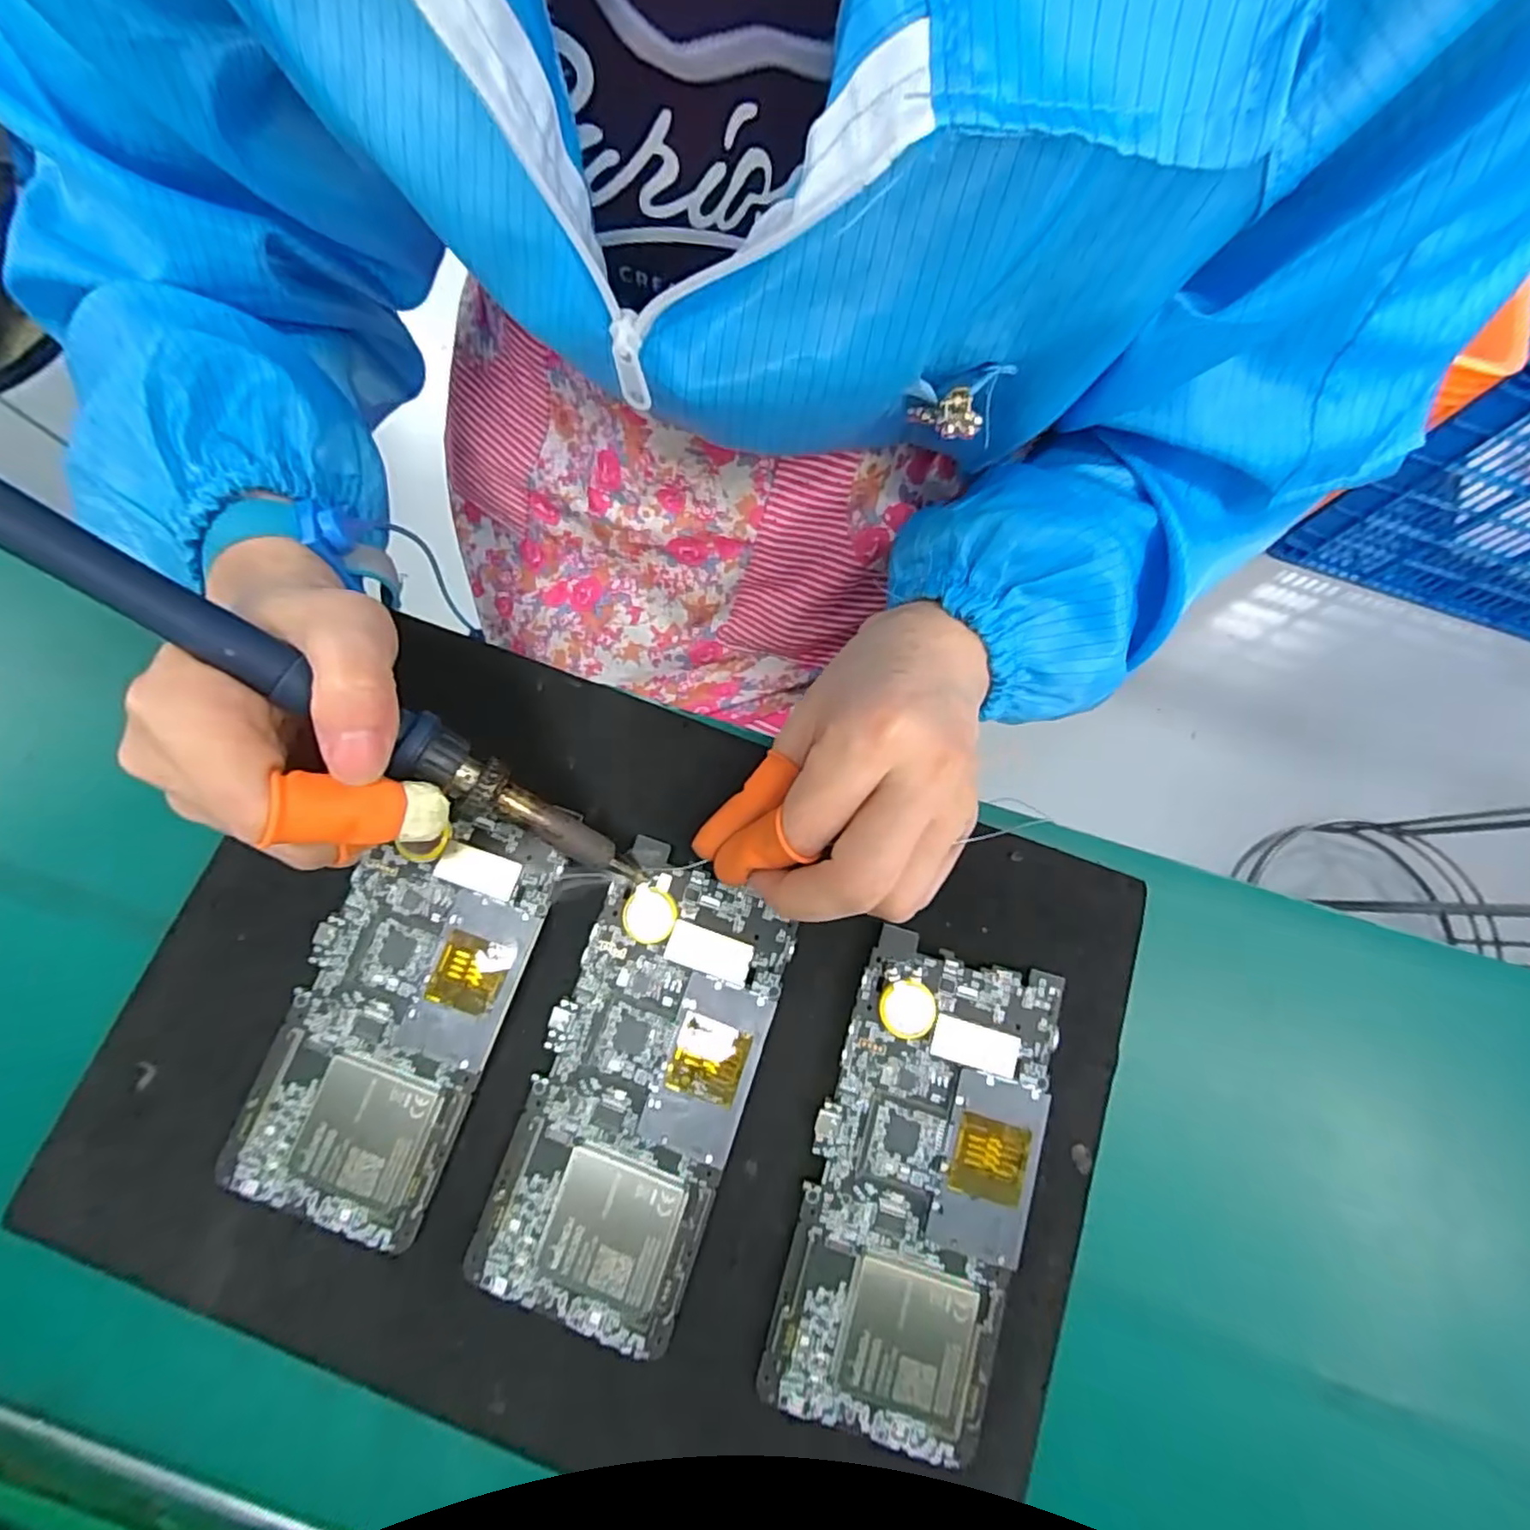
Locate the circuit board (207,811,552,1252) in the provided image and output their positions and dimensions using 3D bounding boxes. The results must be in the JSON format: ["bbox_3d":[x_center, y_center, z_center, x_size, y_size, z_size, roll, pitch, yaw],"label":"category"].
[{"bbox_3d":[-0.130,0.085,0.233,0.071,0.013,0.141,18,77,3],"label":"circuit board"}]

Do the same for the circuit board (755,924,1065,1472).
[{"bbox_3d":[0.052,0.141,0.223,0.071,0.009,0.150,17,77,3],"label":"circuit board"}]

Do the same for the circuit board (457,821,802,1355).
[{"bbox_3d":[-0.044,0.110,0.228,0.072,0.009,0.150,18,77,4],"label":"circuit board"}]

